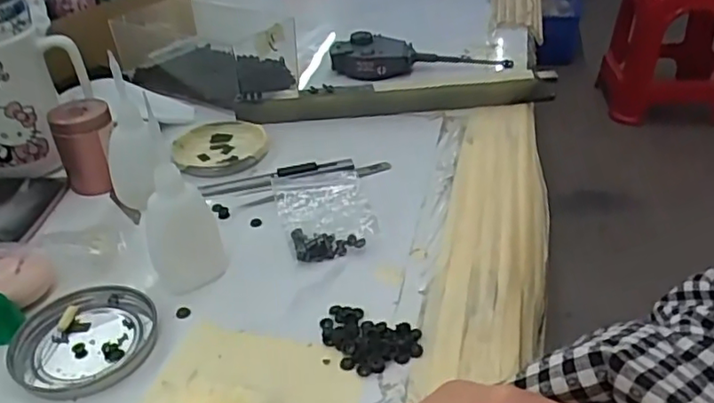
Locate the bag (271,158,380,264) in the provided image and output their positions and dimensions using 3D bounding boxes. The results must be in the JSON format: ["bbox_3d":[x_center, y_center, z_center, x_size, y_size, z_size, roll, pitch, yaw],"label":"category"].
[{"bbox_3d":[-0.024,0.003,0.459,0.064,0.013,0.108,-12,35,-9],"label":"bag"}]

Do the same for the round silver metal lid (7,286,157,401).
[{"bbox_3d":[-0.157,0.080,0.360,0.076,0.010,0.077,-1,34,1],"label":"round silver metal lid"}]

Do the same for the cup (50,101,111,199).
[{"bbox_3d":[-0.211,-0.044,0.494,0.046,0.062,0.044,-18,37,-19],"label":"cup"}]

